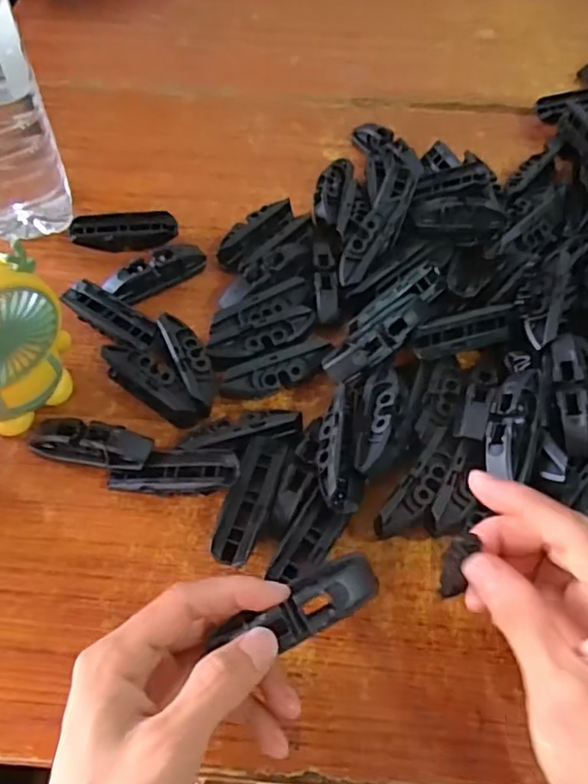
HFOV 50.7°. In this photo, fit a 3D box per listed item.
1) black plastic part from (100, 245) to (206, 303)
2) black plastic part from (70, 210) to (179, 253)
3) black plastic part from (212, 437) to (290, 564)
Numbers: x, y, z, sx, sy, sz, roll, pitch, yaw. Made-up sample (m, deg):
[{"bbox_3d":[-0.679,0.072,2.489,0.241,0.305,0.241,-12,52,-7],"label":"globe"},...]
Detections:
[{"bbox_3d":[-0.092,-0.080,0.417,0.069,0.018,0.020,-33,64,-20],"label":"black plastic part"},{"bbox_3d":[-0.119,-0.112,0.438,0.071,0.018,0.025,-2,57,-3],"label":"black plastic part"},{"bbox_3d":[-0.023,0.058,0.330,0.022,0.018,0.071,15,58,8],"label":"black plastic part"}]

